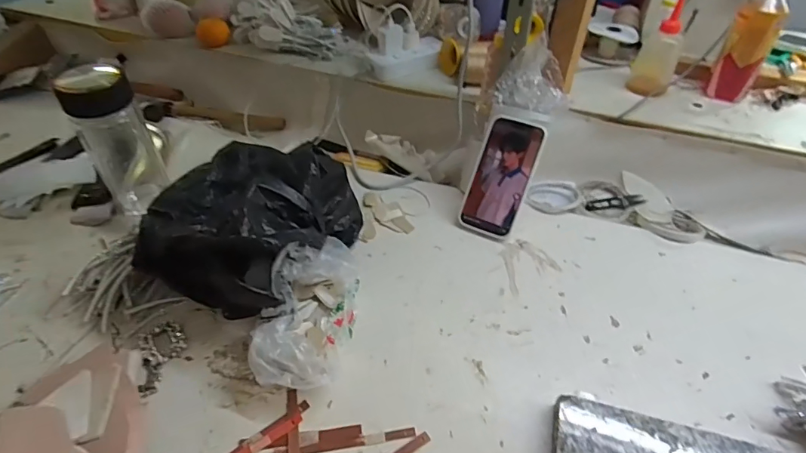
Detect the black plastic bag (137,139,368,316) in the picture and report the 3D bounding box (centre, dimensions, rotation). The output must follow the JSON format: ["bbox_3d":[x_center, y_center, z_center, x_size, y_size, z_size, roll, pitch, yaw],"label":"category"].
[{"bbox_3d":[-0.188,-0.022,0.606,0.216,0.137,0.254,21,48,20],"label":"black plastic bag"}]

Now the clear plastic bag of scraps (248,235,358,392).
[{"bbox_3d":[-0.108,0.100,0.524,0.100,0.074,0.161,2,44,2],"label":"clear plastic bag of scraps"}]

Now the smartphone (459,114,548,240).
[{"bbox_3d":[0.142,-0.071,0.669,0.080,0.170,0.015,21,6,20],"label":"smartphone"}]

